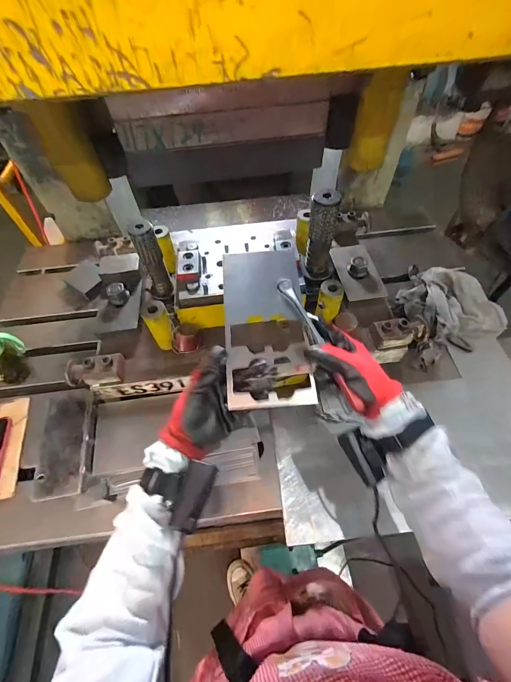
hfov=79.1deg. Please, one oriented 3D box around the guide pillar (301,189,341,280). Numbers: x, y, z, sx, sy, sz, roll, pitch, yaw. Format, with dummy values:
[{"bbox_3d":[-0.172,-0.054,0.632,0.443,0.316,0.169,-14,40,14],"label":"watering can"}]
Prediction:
[{"bbox_3d":[0.117,-0.178,0.547,0.060,0.163,0.045,10,57,10],"label":"guide pillar"}]

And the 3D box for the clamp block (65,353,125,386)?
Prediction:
[{"bbox_3d":[-0.276,0.050,0.533,0.093,0.044,0.049,-2,56,1],"label":"clamp block"}]

